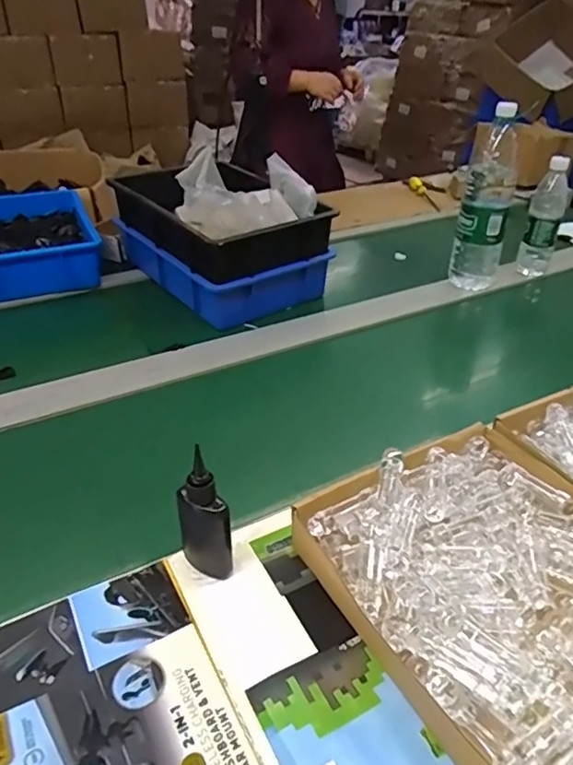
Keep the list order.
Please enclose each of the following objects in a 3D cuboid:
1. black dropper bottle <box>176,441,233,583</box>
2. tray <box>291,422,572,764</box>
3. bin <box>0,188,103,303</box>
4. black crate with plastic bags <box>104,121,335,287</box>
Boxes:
[{"bbox_3d":[-0.076,0.125,0.511,0.043,0.128,0.044,-8,35,-14],"label":"black dropper bottle"},{"bbox_3d":[0.196,0.176,0.504,0.282,0.060,0.301,-19,39,-26],"label":"tray"},{"bbox_3d":[-0.554,-0.303,1.168,0.271,0.099,0.404,-14,37,-21],"label":"bin"},{"bbox_3d":[-0.130,-0.332,1.039,0.267,0.129,0.372,-22,41,-30],"label":"black crate with plastic bags"}]

